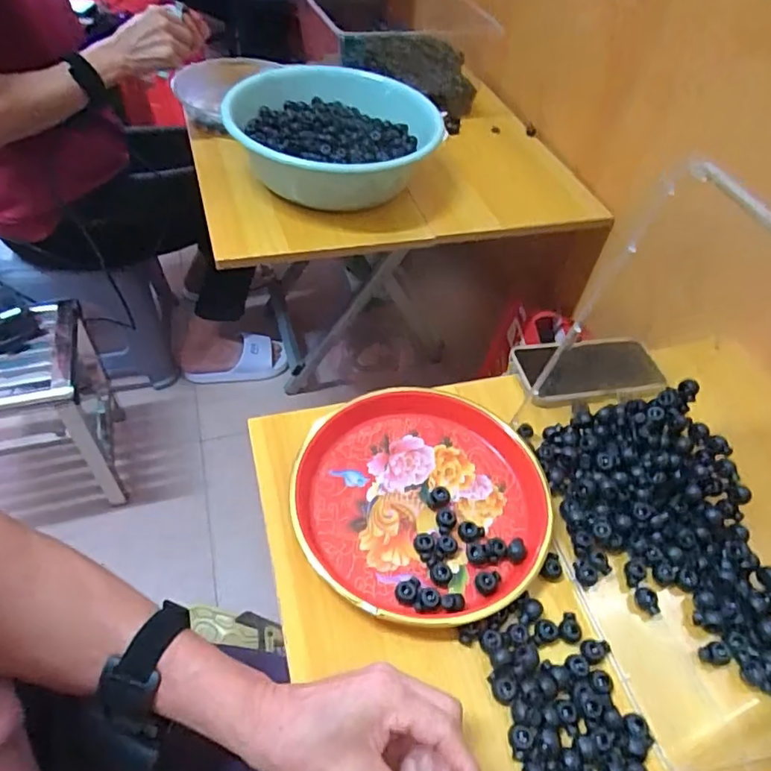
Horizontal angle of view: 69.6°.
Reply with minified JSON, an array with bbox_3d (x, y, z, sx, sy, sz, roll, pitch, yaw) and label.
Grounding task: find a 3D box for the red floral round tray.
[{"bbox_3d":[0.034,0.099,0.503,0.228,0.026,0.217,3,50,-4],"label":"red floral round tray"}]

